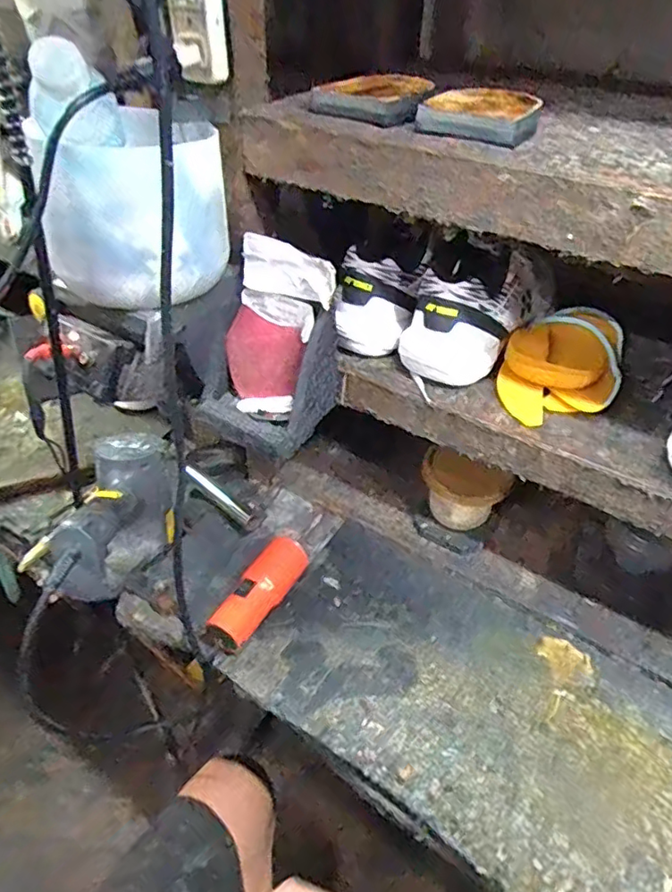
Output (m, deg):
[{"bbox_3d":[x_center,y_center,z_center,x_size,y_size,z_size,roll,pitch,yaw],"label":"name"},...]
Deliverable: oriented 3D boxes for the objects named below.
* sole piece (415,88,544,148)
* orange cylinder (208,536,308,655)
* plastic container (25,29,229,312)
[{"bbox_3d":[0.106,-0.240,0.417,0.076,0.017,0.089,17,46,16],"label":"sole piece"},{"bbox_3d":[-0.077,0.147,0.581,0.045,0.042,0.128,25,48,22],"label":"orange cylinder"},{"bbox_3d":[-0.148,-0.195,0.430,0.135,0.177,0.082,-26,50,-26],"label":"plastic container"}]

